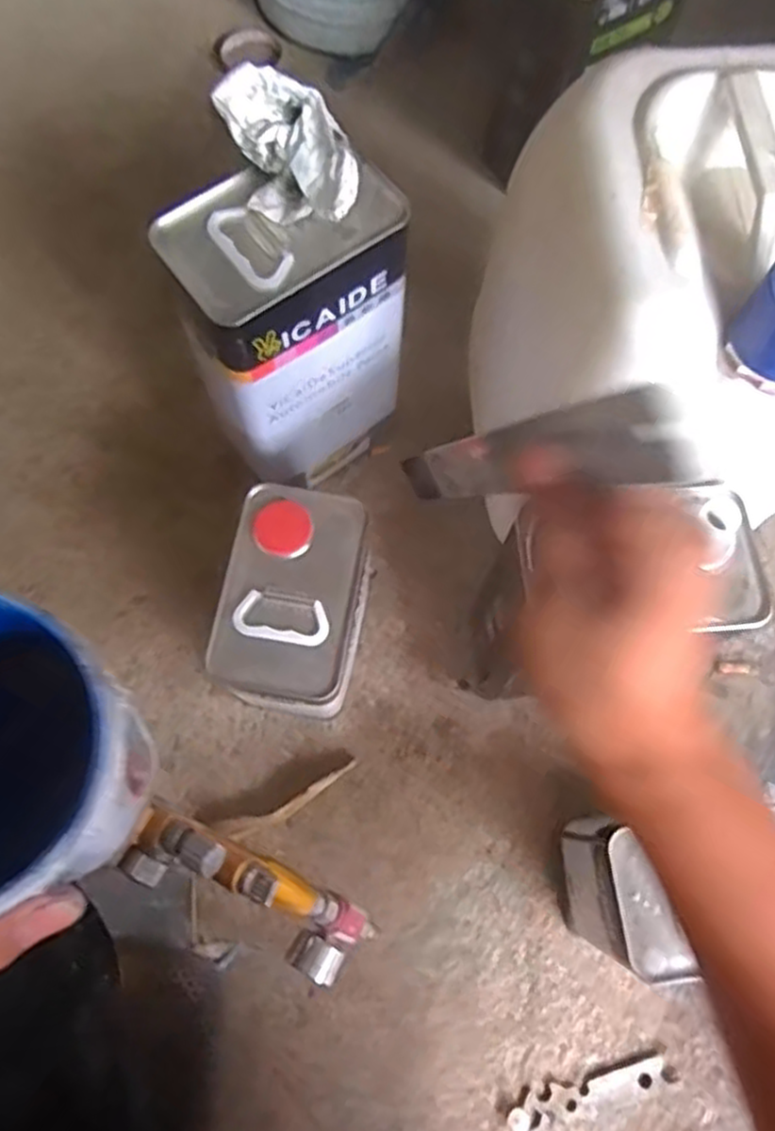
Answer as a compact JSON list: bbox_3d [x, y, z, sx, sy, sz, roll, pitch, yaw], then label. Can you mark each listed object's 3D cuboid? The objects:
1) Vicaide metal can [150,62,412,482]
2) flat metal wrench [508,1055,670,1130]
[{"bbox_3d":[-0.075,-0.202,0.651,0.169,0.362,0.120,-36,77,-14],"label":"Vicaide metal can"},{"bbox_3d":[0.175,0.463,0.654,0.141,0.007,0.029,-12,74,-5],"label":"flat metal wrench"}]

